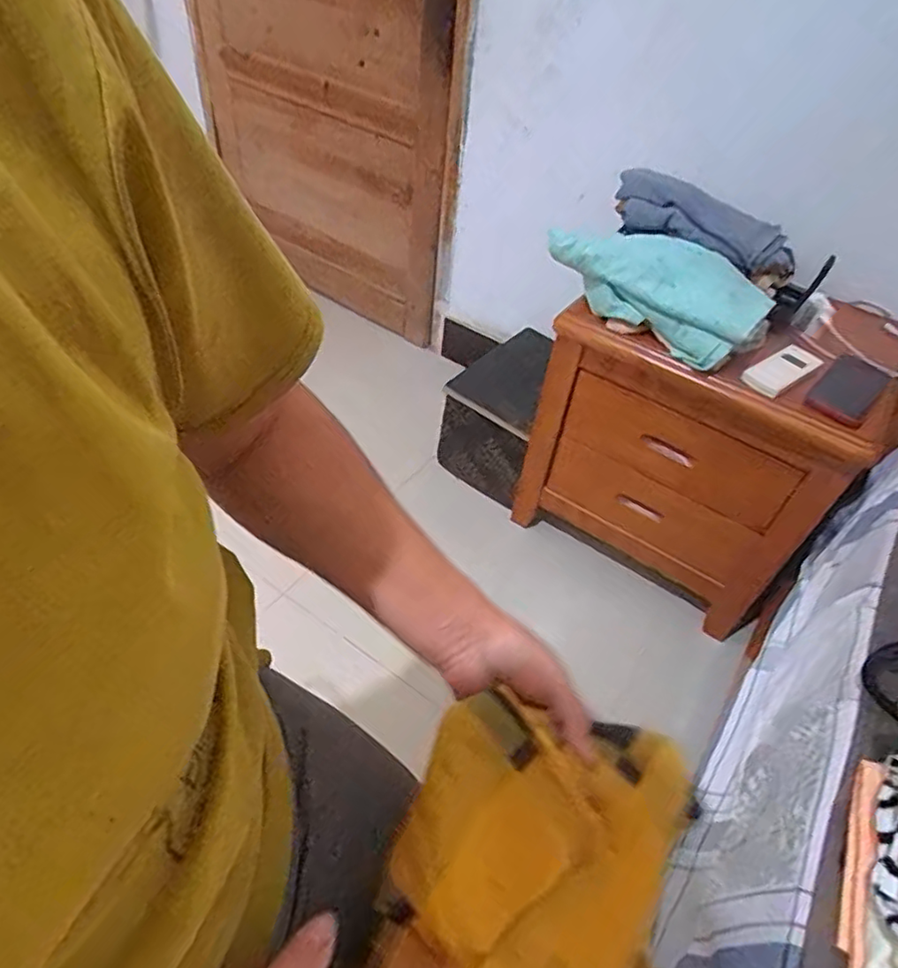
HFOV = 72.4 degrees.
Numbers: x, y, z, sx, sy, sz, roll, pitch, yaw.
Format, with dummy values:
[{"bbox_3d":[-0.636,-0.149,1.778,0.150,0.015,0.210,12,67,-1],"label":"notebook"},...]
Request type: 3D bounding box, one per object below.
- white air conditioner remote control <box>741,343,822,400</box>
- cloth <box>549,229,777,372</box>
[{"bbox_3d":[0.474,-0.163,0.868,0.124,0.013,0.055,-32,62,-21],"label":"white air conditioner remote control"},{"bbox_3d":[0.320,-0.307,0.925,0.311,0.086,0.188,33,52,22],"label":"cloth"}]

